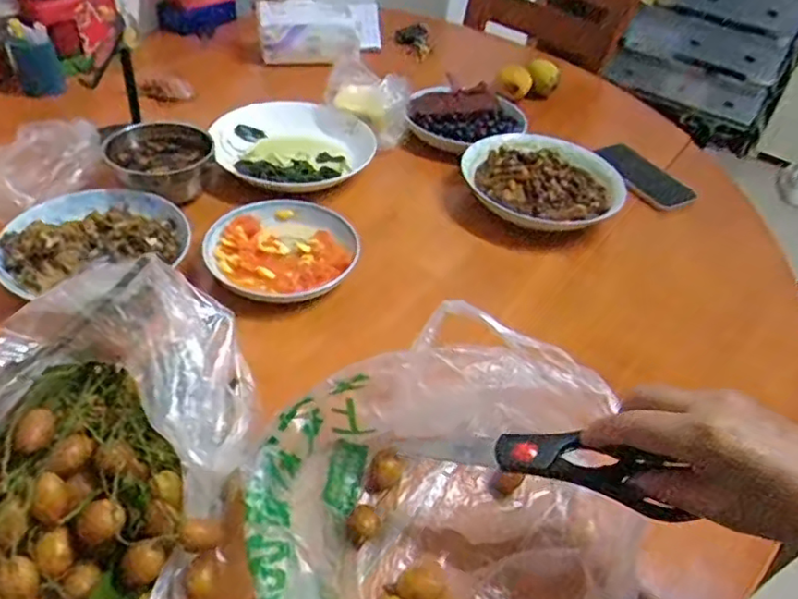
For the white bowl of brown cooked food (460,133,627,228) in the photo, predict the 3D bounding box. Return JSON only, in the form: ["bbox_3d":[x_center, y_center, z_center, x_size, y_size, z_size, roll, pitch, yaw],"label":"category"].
[{"bbox_3d":[0.182,-0.142,0.765,0.206,0.045,0.155,8,42,1],"label":"white bowl of brown cooked food"}]

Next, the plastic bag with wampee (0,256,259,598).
[{"bbox_3d":[-0.178,0.105,0.363,0.166,0.124,0.259,25,45,19],"label":"plastic bag with wampee"}]

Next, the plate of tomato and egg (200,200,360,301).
[{"bbox_3d":[-0.122,-0.048,0.634,0.149,0.033,0.149,4,42,-3],"label":"plate of tomato and egg"}]

